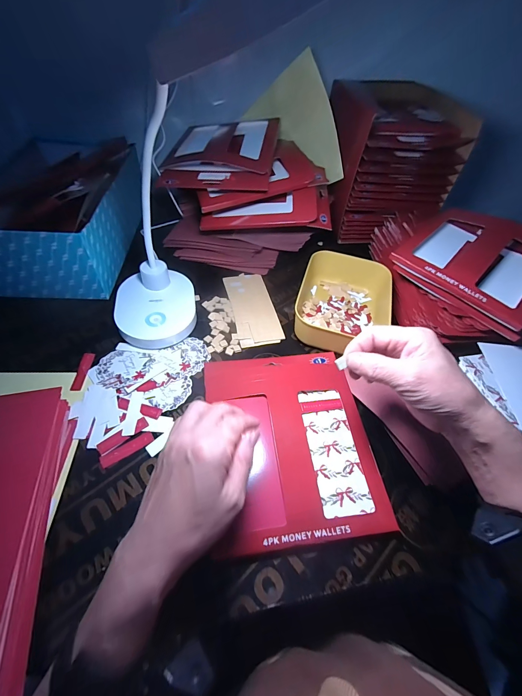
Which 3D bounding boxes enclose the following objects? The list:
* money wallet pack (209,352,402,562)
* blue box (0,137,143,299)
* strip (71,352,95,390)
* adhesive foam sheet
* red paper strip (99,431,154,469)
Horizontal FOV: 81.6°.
[{"bbox_3d":[0.034,0.100,0.369,0.185,0.023,0.234,-6,52,-7],"label":"money wallet pack"},{"bbox_3d":[-0.341,-0.218,0.524,0.205,0.117,0.277,1,51,-1],"label":"blue box"},{"bbox_3d":[-0.238,0.031,0.405,0.015,0.004,0.059,3,52,-6],"label":"strip"},{"bbox_3d":[-0.015,-0.070,0.508,0.070,0.009,0.162,-10,52,-10],"label":"adhesive foam sheet"},{"bbox_3d":[-0.153,0.116,0.348,0.059,0.004,0.015,-29,58,-23],"label":"red paper strip"}]

